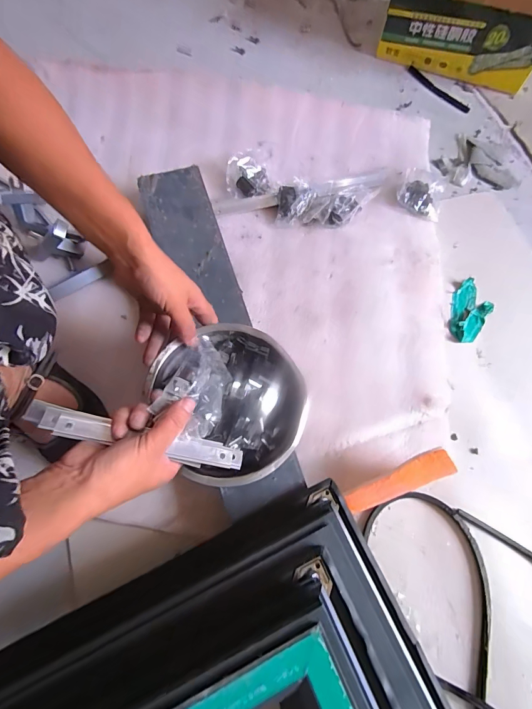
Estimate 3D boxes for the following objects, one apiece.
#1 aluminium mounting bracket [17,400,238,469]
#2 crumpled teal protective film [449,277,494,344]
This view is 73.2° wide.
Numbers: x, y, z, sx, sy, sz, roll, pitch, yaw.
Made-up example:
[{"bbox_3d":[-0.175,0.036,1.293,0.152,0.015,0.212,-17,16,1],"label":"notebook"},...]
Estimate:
[{"bbox_3d":[-0.117,0.079,0.335,0.197,0.011,0.026,17,71,-13],"label":"aluminium mounting bracket"},{"bbox_3d":[0.326,-0.070,0.575,0.063,0.017,0.111,34,74,10],"label":"crumpled teal protective film"}]

